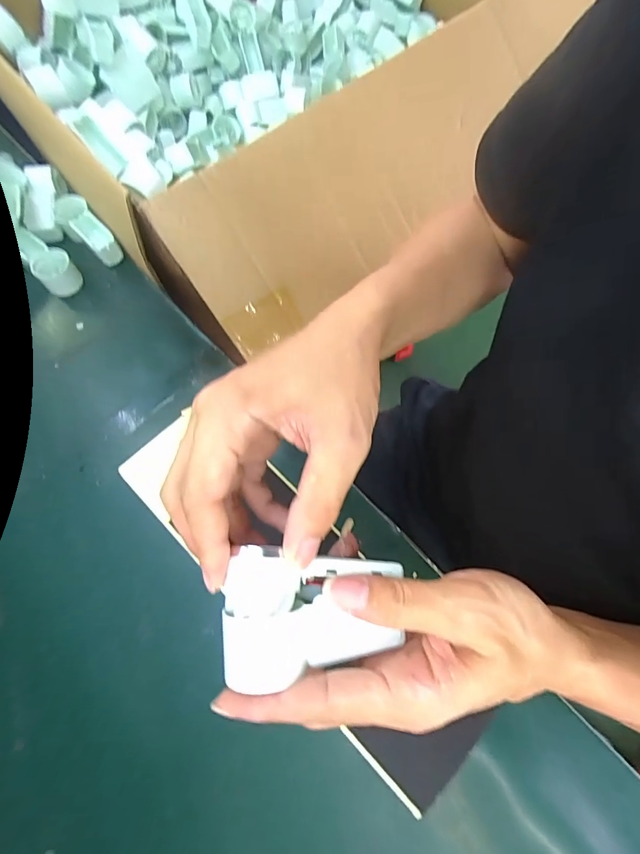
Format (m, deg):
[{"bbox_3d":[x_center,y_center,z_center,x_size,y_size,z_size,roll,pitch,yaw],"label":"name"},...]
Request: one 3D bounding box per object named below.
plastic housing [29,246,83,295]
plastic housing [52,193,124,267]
[{"bbox_3d":[-0.296,-0.173,0.442,0.041,0.033,0.042,-43,76,-14],"label":"plastic housing"},{"bbox_3d":[-0.274,-0.229,0.459,0.038,0.035,0.103,-37,74,-12],"label":"plastic housing"}]

